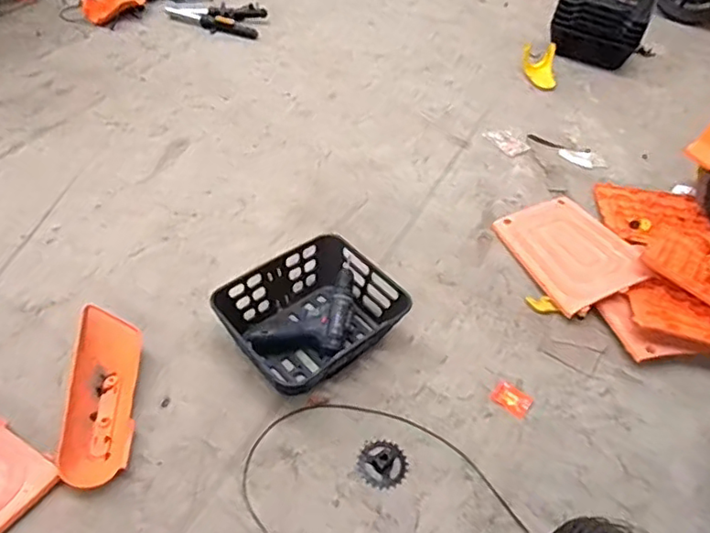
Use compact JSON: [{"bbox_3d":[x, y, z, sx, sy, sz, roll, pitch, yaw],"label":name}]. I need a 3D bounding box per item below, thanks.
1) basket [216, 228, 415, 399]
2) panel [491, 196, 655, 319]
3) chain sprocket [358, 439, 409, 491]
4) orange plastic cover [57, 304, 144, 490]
[{"bbox_3d":[-0.082,0.096,1.137,0.311,0.115,0.264,-31,58,-31],"label":"basket"},{"bbox_3d":[0.505,-0.043,1.352,0.248,0.019,0.317,-19,48,-14],"label":"panel"},{"bbox_3d":[0.048,0.340,0.987,0.083,0.008,0.086,4,47,-4],"label":"chain sprocket"},{"bbox_3d":[-0.445,0.222,1.009,0.113,0.057,0.325,-2,48,-9],"label":"orange plastic cover"}]

